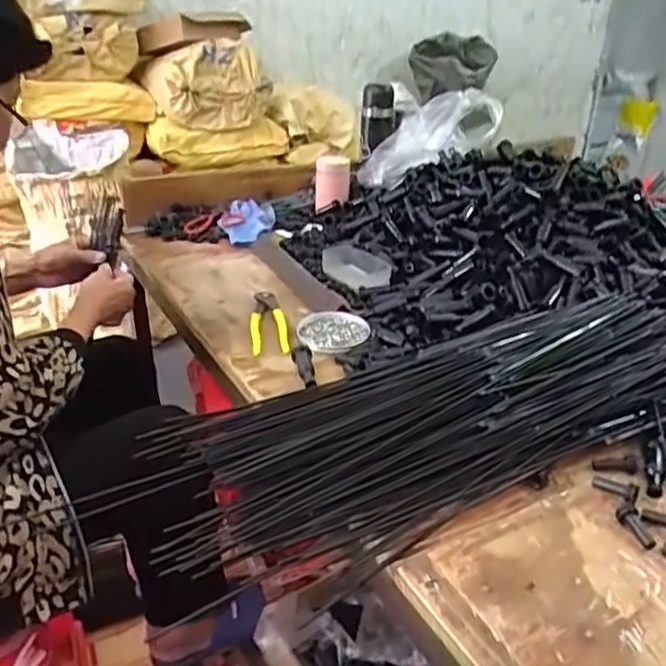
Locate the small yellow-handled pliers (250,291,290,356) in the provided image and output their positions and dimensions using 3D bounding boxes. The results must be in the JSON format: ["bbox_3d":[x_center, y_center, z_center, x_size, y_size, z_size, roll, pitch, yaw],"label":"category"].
[{"bbox_3d":[-0.085,-0.020,0.857,0.046,0.019,0.173,-2,27,-7],"label":"small yellow-handled pliers"}]

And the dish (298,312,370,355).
[{"bbox_3d":[0.001,-0.003,0.831,0.088,0.014,0.093,-1,28,0],"label":"dish"}]

